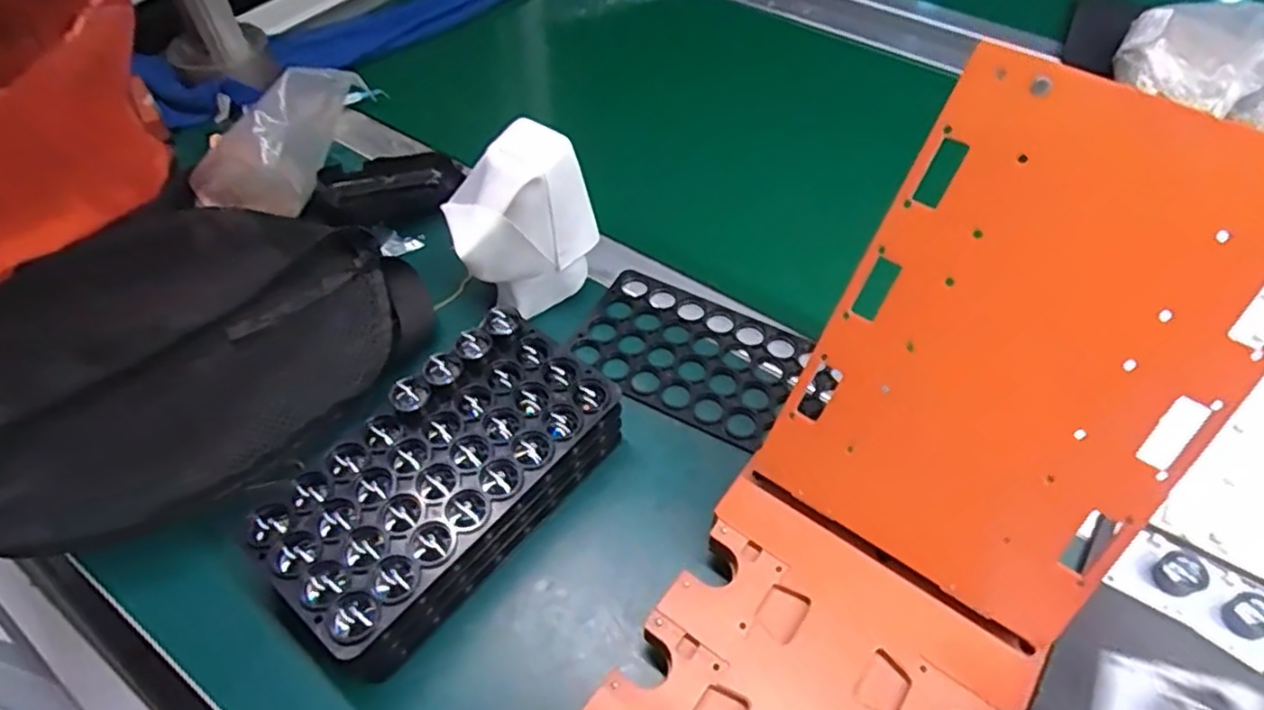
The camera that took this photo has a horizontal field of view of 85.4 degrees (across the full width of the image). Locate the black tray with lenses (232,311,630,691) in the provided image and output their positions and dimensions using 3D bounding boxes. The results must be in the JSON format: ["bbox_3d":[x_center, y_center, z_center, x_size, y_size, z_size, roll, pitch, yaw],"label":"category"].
[{"bbox_3d":[-0.105,0.069,0.390,0.097,0.067,0.194,34,60,23],"label":"black tray with lenses"}]

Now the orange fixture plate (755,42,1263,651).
[{"bbox_3d":[0.176,0.002,0.313,0.159,0.230,0.007,31,21,20],"label":"orange fixture plate"}]

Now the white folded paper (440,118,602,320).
[{"bbox_3d":[-0.074,-0.085,0.470,0.101,0.123,0.059,-25,57,-18],"label":"white folded paper"}]

